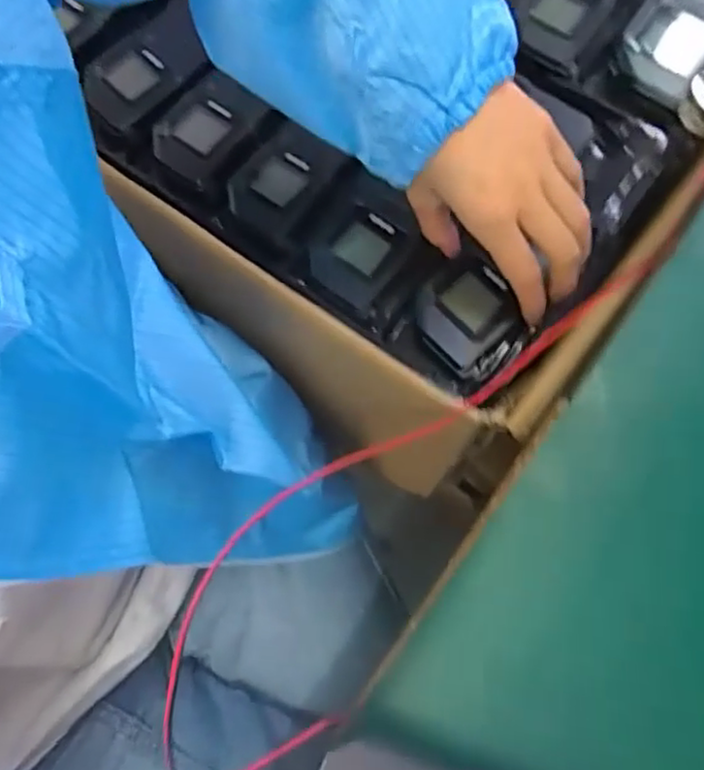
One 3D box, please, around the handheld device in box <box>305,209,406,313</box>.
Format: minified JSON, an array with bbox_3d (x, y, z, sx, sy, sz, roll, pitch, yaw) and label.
[{"bbox_3d":[0.002,-0.083,0.416,0.050,0.010,0.062,28,80,11],"label":"handheld device in box"}]

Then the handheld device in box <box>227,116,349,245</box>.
[{"bbox_3d":[-0.047,-0.133,0.438,0.058,0.022,0.069,34,81,12],"label":"handheld device in box"}]

